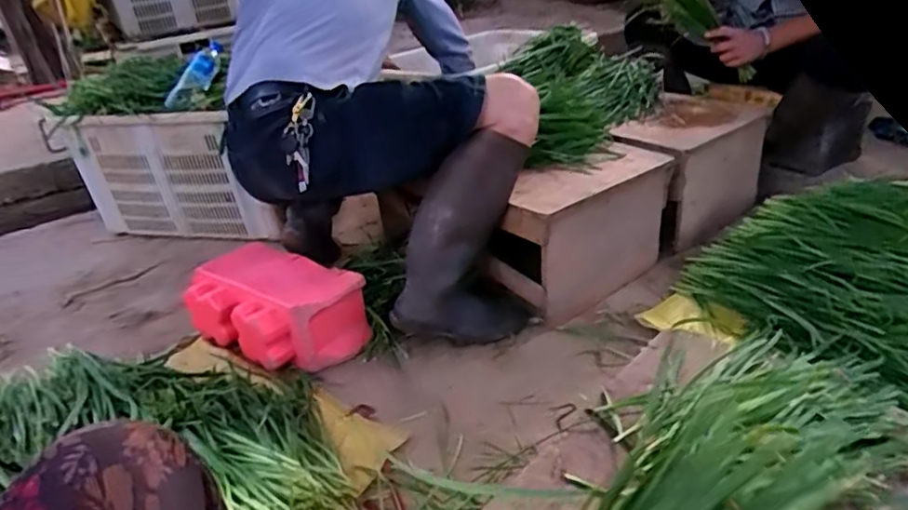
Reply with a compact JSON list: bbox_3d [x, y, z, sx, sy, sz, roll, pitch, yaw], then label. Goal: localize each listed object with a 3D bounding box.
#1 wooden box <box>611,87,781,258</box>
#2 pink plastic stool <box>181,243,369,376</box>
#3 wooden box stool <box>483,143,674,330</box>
[{"bbox_3d":[0.549,-0.207,1.479,0.254,0.241,0.393,23,40,39],"label":"wooden box"},{"bbox_3d":[-0.356,0.105,1.195,0.357,0.136,0.210,18,36,33],"label":"pink plastic stool"},{"bbox_3d":[0.242,-0.048,1.231,0.394,0.248,0.176,-24,35,-30],"label":"wooden box stool"}]

